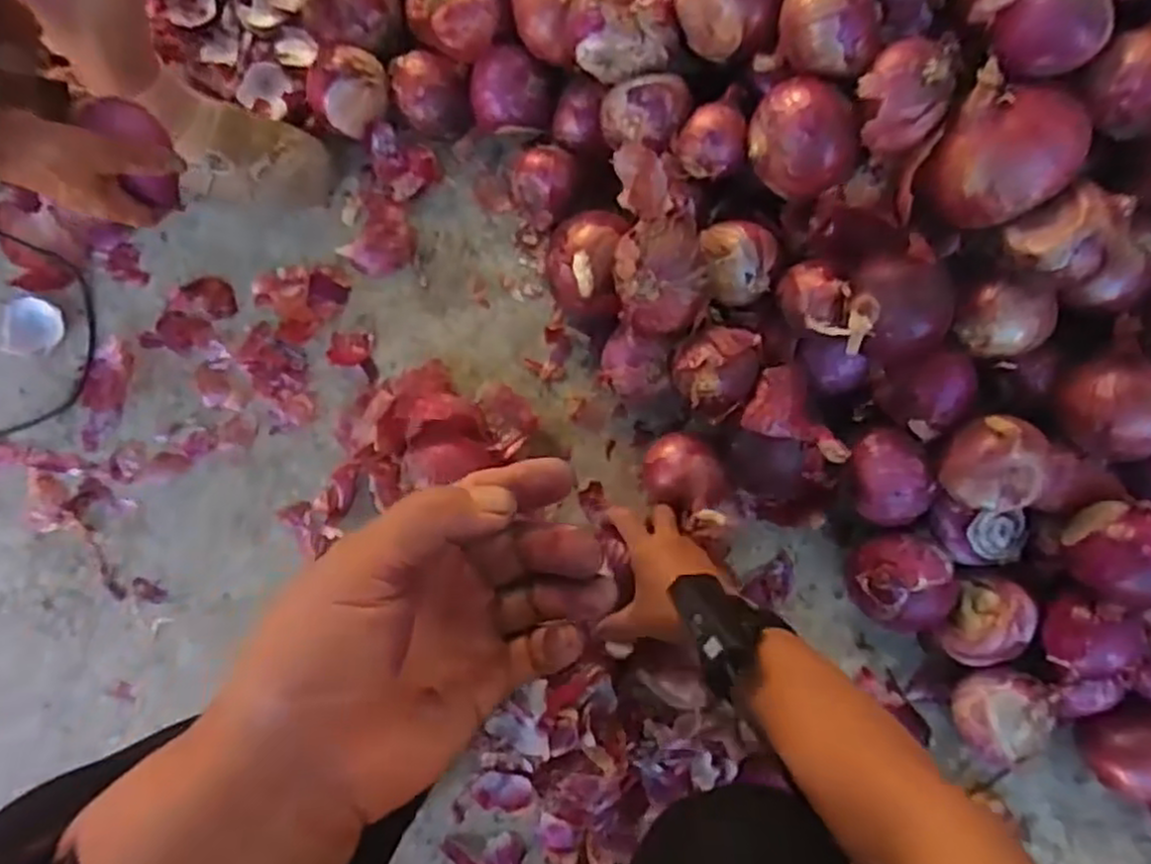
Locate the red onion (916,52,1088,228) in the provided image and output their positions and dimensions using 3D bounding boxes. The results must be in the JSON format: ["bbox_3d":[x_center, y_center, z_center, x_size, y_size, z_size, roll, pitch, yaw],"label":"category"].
[{"bbox_3d":[0.329,-0.219,0.574,0.094,0.071,0.105,-38,84,-7],"label":"red onion"}]

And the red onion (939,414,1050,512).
[{"bbox_3d":[0.360,0.029,0.636,0.081,0.077,0.070,8,81,0],"label":"red onion"}]

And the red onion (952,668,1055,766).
[{"bbox_3d":[0.398,0.266,0.691,0.081,0.069,0.079,0,82,-3],"label":"red onion"}]

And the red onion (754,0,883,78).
[{"bbox_3d":[0.203,-0.322,0.600,0.082,0.075,0.065,33,82,4],"label":"red onion"}]

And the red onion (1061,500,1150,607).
[{"bbox_3d":[0.453,0.105,0.609,0.068,0.083,0.087,-29,83,-6],"label":"red onion"}]

